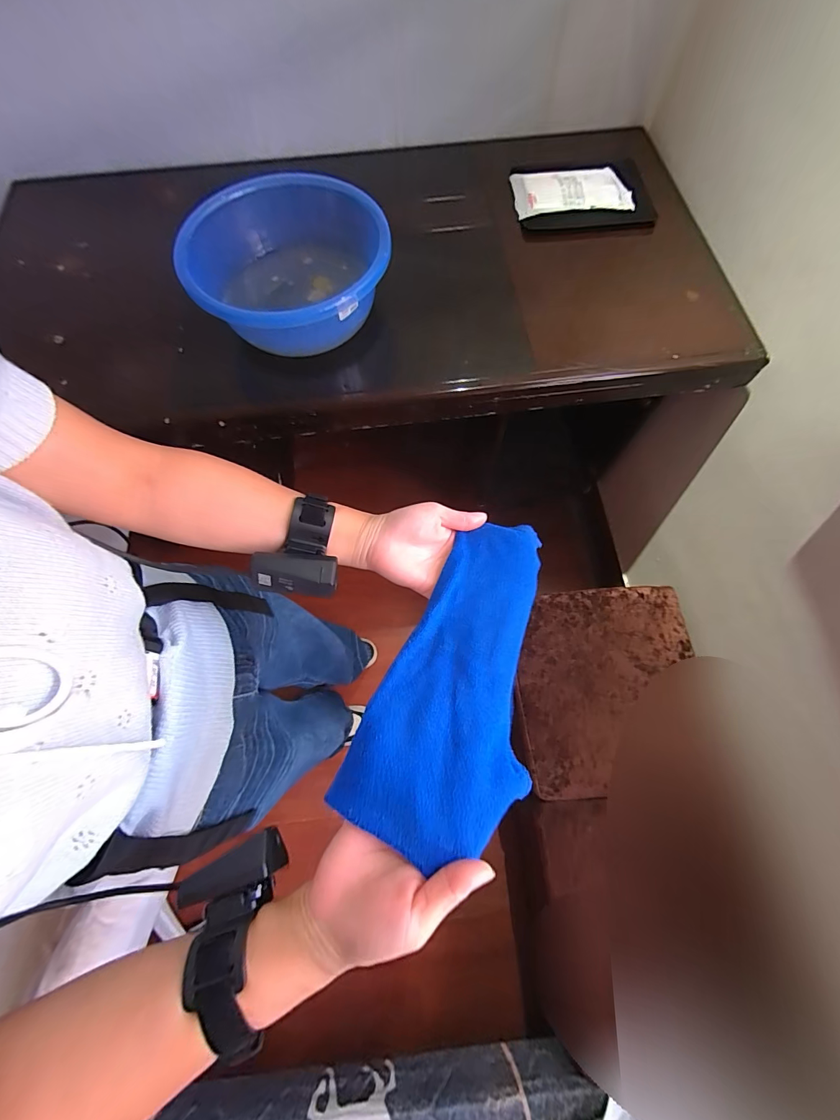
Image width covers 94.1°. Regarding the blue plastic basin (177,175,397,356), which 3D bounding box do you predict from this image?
[{"bbox_3d":[-0.208,-0.466,0.635,0.299,0.119,0.299,0,70,-1],"label":"blue plastic basin"}]

